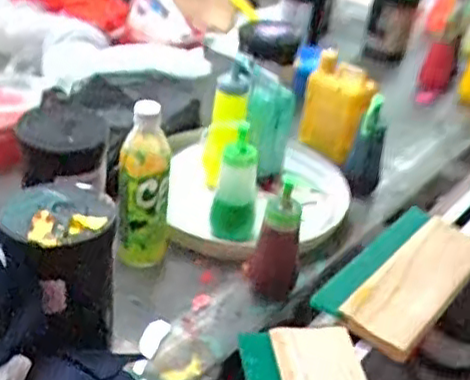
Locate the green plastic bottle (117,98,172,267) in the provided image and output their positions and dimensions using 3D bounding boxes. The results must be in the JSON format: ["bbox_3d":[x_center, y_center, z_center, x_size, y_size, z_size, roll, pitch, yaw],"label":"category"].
[{"bbox_3d":[-0.107,-0.007,0.804,0.061,0.202,0.054,0,30,-7],"label":"green plastic bottle"}]

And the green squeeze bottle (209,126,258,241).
[{"bbox_3d":[-0.001,-0.003,0.887,0.055,0.169,0.051,2,29,-3],"label":"green squeeze bottle"}]

